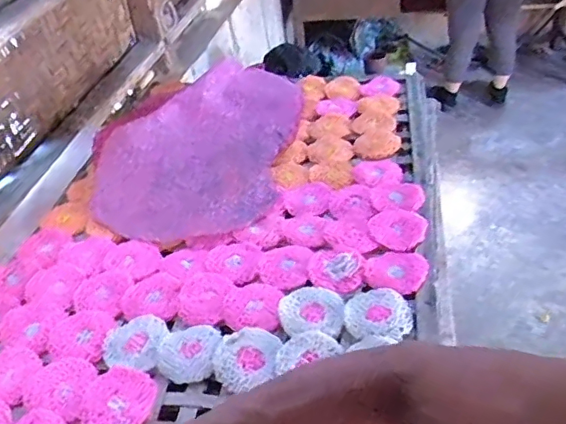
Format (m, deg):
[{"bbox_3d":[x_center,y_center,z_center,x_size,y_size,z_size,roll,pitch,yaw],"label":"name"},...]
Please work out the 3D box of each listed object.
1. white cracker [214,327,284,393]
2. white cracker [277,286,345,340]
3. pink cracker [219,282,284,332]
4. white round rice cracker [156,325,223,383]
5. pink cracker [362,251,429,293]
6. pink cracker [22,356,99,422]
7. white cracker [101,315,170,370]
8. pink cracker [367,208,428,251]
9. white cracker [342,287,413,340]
[{"bbox_3d":[-0.039,0.162,0.616,0.070,0.017,0.070,-4,39,3],"label":"white cracker"},{"bbox_3d":[0.032,0.114,0.653,0.076,0.006,0.076,-1,39,7],"label":"white cracker"},{"bbox_3d":[-0.037,0.112,0.673,0.069,0.005,0.072,2,39,10],"label":"pink cracker"},{"bbox_3d":[-0.107,0.159,0.633,0.067,0.011,0.068,-4,39,3],"label":"white round rice cracker"},{"bbox_3d":[0.141,0.072,0.696,0.077,0.009,0.073,-4,39,3],"label":"pink cracker"},{"bbox_3d":[-0.244,0.192,0.618,0.074,0.005,0.070,7,41,17],"label":"pink cracker"},{"bbox_3d":[-0.172,0.151,0.655,0.071,0.009,0.067,5,40,14],"label":"white cracker"},{"bbox_3d":[0.156,0.022,0.759,0.077,0.008,0.072,-4,39,3],"label":"pink cracker"},{"bbox_3d":[0.108,0.114,0.642,0.074,0.004,0.068,0,39,8],"label":"white cracker"}]

